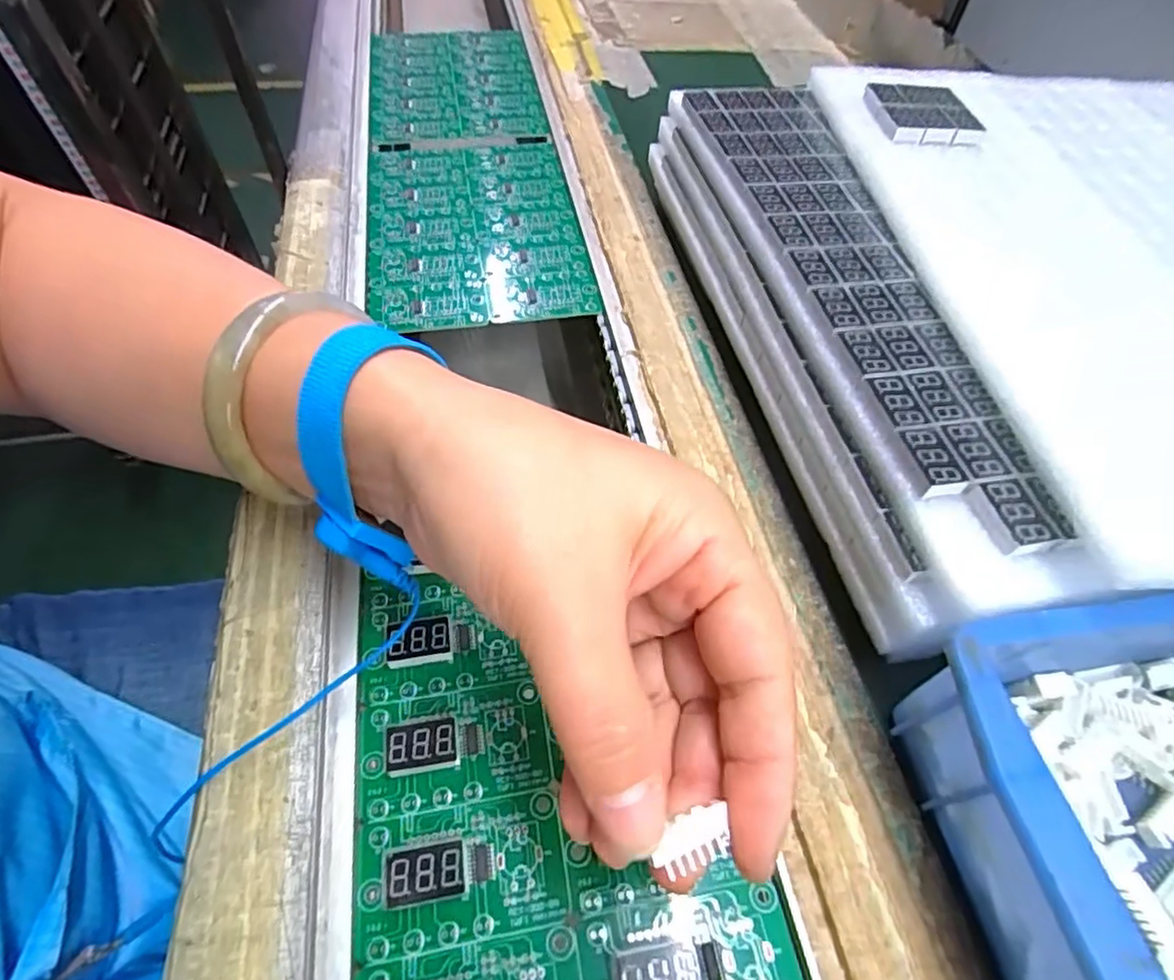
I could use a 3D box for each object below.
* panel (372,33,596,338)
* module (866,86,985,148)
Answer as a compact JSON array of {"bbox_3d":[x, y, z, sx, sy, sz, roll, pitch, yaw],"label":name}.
[{"bbox_3d":[-0.088,-0.239,0.438,0.123,0.005,0.363,-8,55,-6],"label":"panel"},{"bbox_3d":[0.164,-0.183,0.308,0.044,0.010,0.049,-2,56,-5],"label":"module"}]

